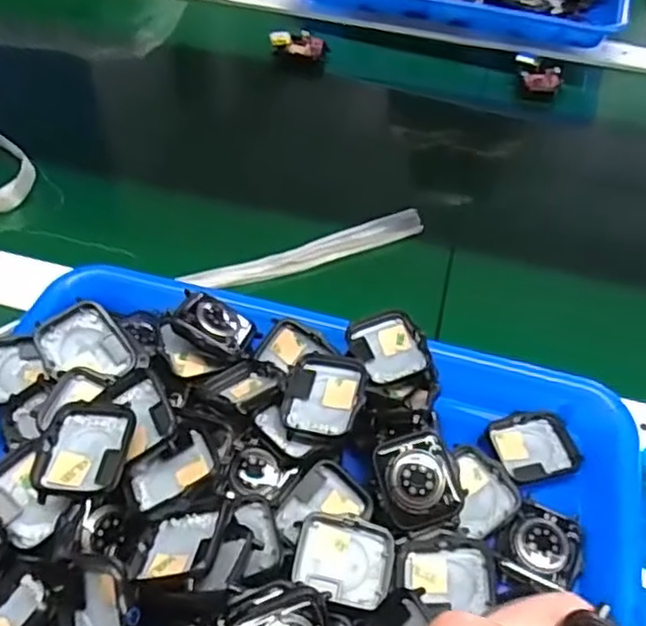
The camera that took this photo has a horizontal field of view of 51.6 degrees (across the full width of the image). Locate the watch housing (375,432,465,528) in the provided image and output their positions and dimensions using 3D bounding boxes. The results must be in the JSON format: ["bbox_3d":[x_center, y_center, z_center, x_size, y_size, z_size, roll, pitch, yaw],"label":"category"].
[{"bbox_3d":[0.044,0.077,0.317,0.038,0.011,0.037,-10,71,-7],"label":"watch housing"}]

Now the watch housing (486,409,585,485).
[{"bbox_3d":[0.110,0.070,0.353,0.042,0.007,0.035,-11,52,-10],"label":"watch housing"}]

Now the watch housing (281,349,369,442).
[{"bbox_3d":[0.001,0.041,0.333,0.038,0.016,0.045,10,51,7],"label":"watch housing"}]

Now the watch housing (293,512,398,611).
[{"bbox_3d":[0.010,0.109,0.299,0.042,0.013,0.034,12,51,8],"label":"watch housing"}]

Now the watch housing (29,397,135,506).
[{"bbox_3d":[-0.103,0.058,0.292,0.037,0.010,0.046,2,53,5],"label":"watch housing"}]

